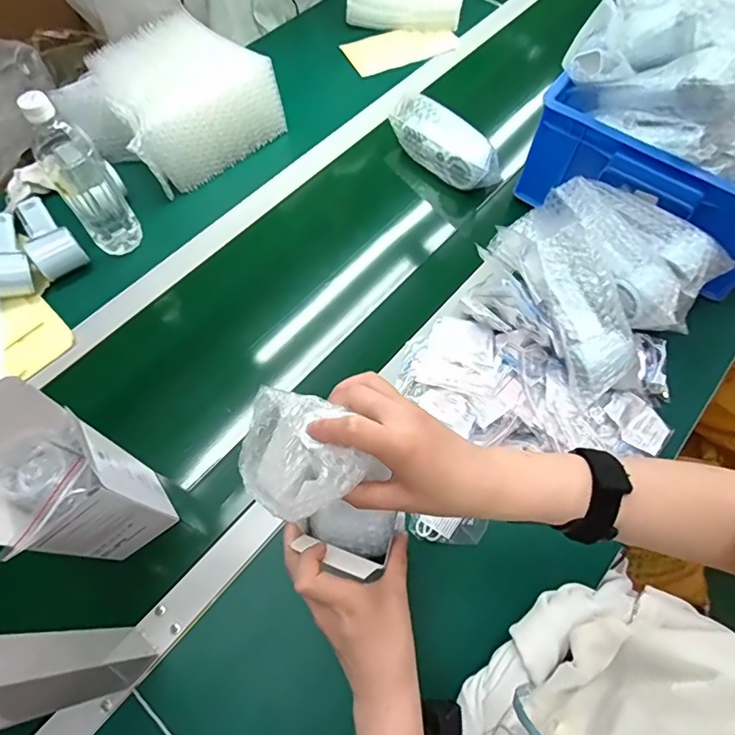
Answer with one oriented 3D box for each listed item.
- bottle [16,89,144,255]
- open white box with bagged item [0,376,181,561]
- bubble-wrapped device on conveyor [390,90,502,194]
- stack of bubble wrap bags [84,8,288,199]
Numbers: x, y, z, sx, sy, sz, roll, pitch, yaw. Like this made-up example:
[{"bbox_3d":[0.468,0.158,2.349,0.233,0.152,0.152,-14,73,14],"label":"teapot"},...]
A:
[{"bbox_3d":[-0.366,-0.245,0.629,0.068,0.226,0.081,-30,68,-15],"label":"bottle"},{"bbox_3d":[-0.266,0.106,0.439,0.086,0.215,0.093,-30,68,-15],"label":"open white box with bagged item"},{"bbox_3d":[0.116,-0.353,0.767,0.196,0.066,0.062,41,70,18],"label":"bubble-wrapped device on conveyor"},{"bbox_3d":[-0.284,-0.420,0.759,0.225,0.120,0.218,-35,69,-16],"label":"stack of bubble wrap bags"}]

